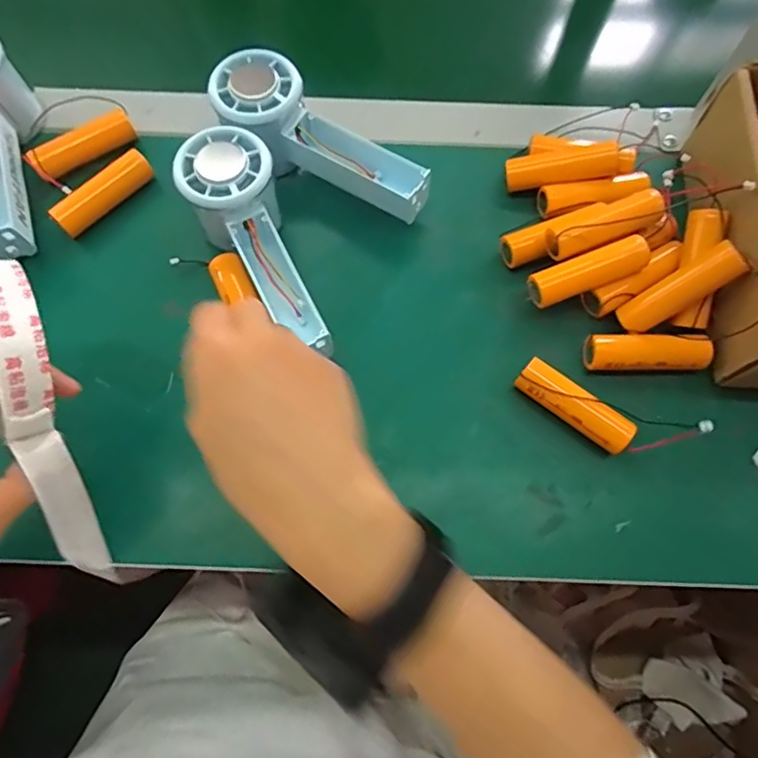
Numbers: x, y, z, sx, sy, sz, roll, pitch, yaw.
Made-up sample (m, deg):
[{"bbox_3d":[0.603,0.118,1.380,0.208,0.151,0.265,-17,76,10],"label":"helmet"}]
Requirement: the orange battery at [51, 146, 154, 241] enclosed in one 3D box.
[{"bbox_3d":[-0.188,-0.127,0.381,0.017,0.022,0.072,42,73,13],"label":"orange battery"}]

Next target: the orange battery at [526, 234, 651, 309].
[{"bbox_3d":[0.128,-0.066,0.343,0.075,0.019,0.020,-19,70,-9],"label":"orange battery"}]

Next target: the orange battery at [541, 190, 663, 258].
[{"bbox_3d":[0.141,-0.096,0.352,0.078,0.022,0.023,-22,71,-10],"label":"orange battery"}]

